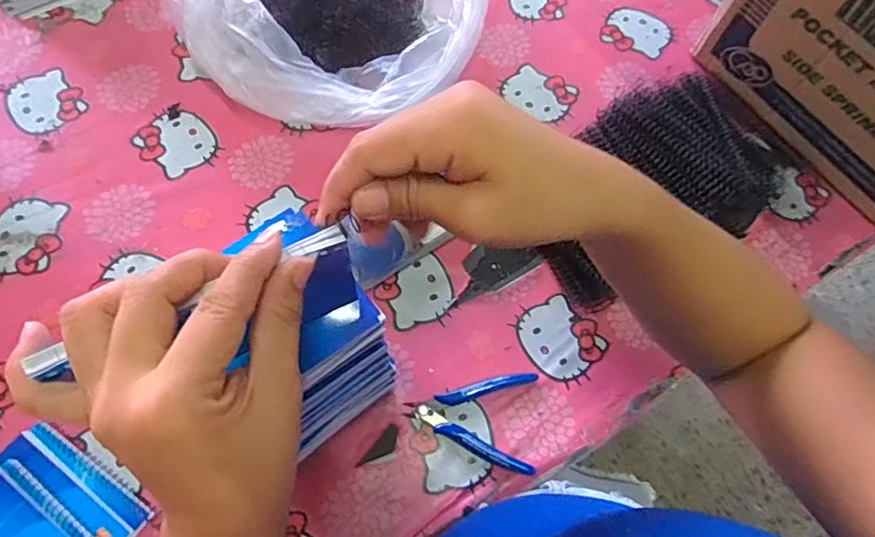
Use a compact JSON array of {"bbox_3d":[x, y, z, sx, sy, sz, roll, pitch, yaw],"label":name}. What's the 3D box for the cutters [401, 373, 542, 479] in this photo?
[{"bbox_3d":[0.031,0.131,0.514,0.114,0.011,0.085,9,67,1],"label":"cutters"}]

